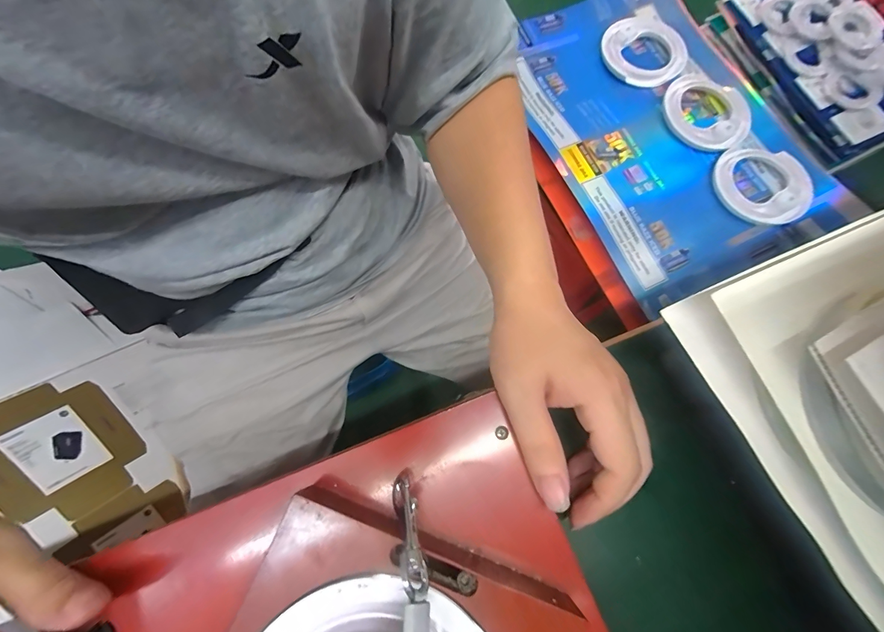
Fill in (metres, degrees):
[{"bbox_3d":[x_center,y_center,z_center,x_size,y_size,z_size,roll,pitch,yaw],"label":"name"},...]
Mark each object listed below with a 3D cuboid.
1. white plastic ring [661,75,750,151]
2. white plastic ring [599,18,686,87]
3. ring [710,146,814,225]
[{"bbox_3d":[0.411,-0.319,0.582,0.134,0.024,0.131,0,74,-1],"label":"white plastic ring"},{"bbox_3d":[0.332,-0.440,0.615,0.142,0.024,0.140,0,74,-1],"label":"white plastic ring"},{"bbox_3d":[0.477,-0.198,0.560,0.133,0.030,0.133,0,74,-1],"label":"ring"}]

